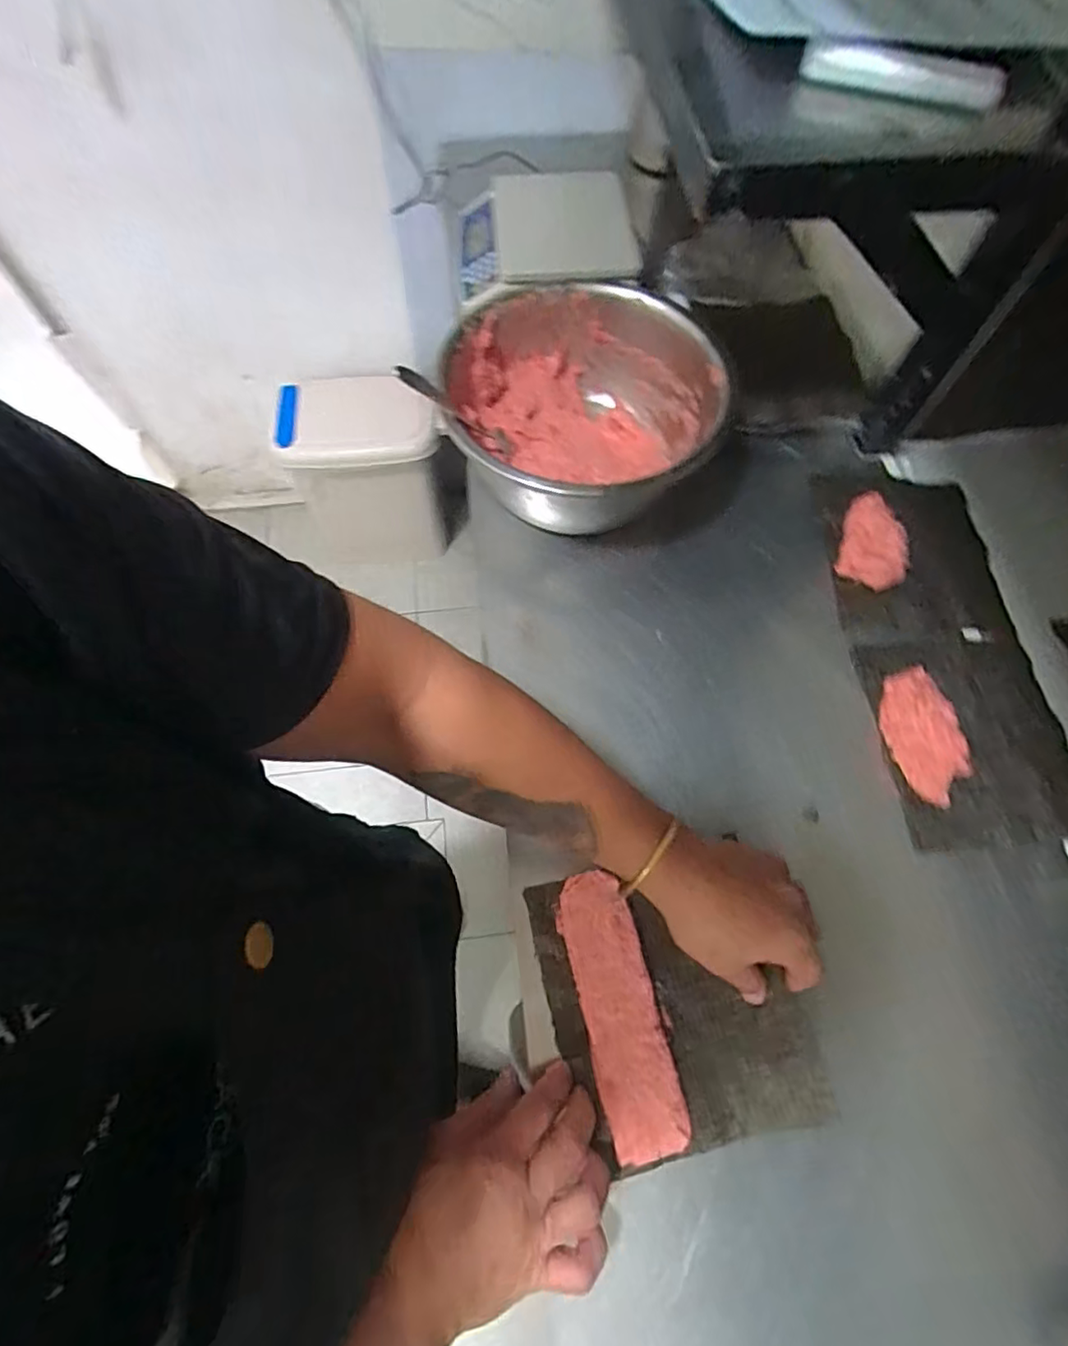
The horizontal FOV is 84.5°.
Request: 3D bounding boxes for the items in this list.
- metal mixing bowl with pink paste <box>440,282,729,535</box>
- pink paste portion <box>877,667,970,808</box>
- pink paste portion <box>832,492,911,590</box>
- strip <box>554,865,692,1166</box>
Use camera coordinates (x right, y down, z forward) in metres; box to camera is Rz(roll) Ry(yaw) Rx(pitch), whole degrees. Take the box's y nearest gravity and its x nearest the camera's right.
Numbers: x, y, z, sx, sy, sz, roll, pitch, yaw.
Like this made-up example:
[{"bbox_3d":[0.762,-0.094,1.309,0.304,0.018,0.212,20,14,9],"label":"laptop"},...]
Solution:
[{"bbox_3d":[0.052,-0.268,0.629,0.269,0.116,0.272,0,65,-1],"label":"metal mixing bowl with pink paste"},{"bbox_3d":[0.352,0.056,0.533,0.057,0.025,0.119,-5,66,-3],"label":"pink paste portion"},{"bbox_3d":[0.365,-0.140,0.632,0.071,0.023,0.108,18,66,7],"label":"pink paste portion"},{"bbox_3d":[0.065,0.256,0.452,0.058,0.009,0.190,-13,66,-7],"label":"strip"}]

